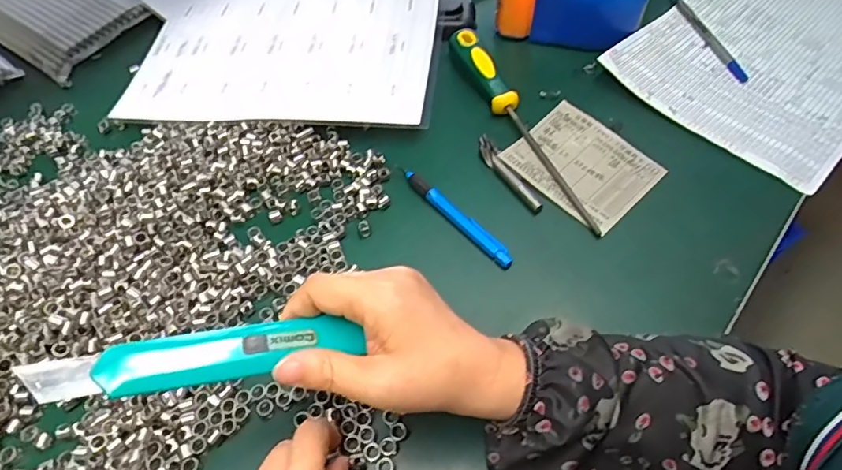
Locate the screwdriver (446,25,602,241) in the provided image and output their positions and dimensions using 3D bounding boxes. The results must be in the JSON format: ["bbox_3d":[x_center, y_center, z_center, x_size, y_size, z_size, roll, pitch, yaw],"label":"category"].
[{"bbox_3d":[0.086,-0.100,0.454,0.024,0.026,0.242,-22,58,-10],"label":"screwdriver"}]

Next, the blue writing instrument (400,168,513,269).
[{"bbox_3d":[0.027,-0.016,0.412,0.013,0.011,0.118,-39,62,-19],"label":"blue writing instrument"}]

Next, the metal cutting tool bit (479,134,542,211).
[{"bbox_3d":[0.070,-0.051,0.435,0.014,0.009,0.088,-24,58,-10],"label":"metal cutting tool bit"}]

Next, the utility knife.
[{"bbox_3d":[-0.100,0.057,0.247,0.141,0.009,0.023,-5,54,-25],"label":"utility knife"}]

